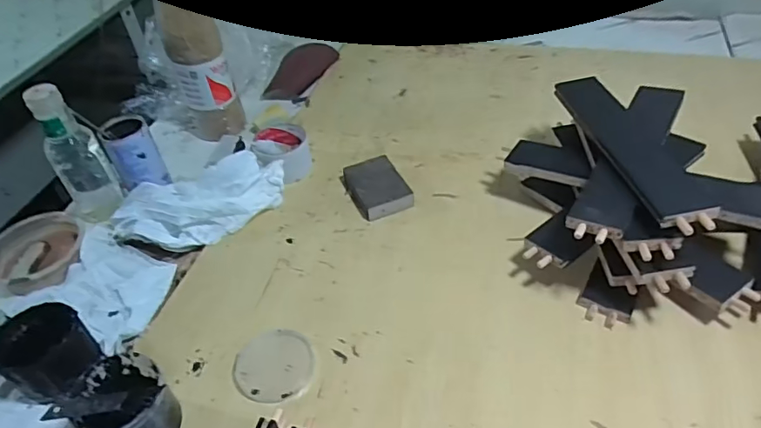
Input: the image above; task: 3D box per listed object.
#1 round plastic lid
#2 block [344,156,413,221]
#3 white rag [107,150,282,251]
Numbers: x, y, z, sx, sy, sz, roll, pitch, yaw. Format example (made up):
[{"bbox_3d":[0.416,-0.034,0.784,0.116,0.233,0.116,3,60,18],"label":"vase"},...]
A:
[{"bbox_3d":[-0.113,0.162,0.567,0.082,0.009,0.078,2,52,-2],"label":"round plastic lid"},{"bbox_3d":[-0.005,-0.038,0.757,0.074,0.025,0.102,-21,46,-13],"label":"block"},{"bbox_3d":[-0.257,-0.017,0.747,0.249,0.052,0.124,-14,45,-7],"label":"white rag"}]

